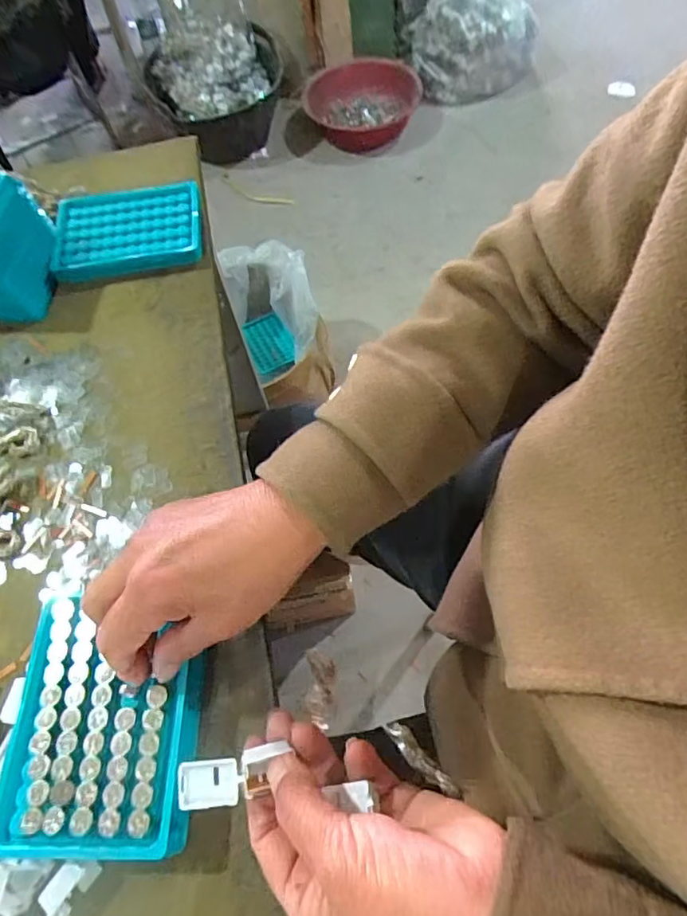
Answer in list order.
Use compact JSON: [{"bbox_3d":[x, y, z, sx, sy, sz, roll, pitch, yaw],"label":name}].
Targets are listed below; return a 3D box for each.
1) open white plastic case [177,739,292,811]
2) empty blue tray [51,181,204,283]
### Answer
[{"bbox_3d":[-0.053,0.151,0.257,0.049,0.011,0.021,-13,61,-9],"label":"open white plastic case"},{"bbox_3d":[-0.198,-0.214,0.505,0.130,0.022,0.095,-9,61,-1],"label":"empty blue tray"}]

